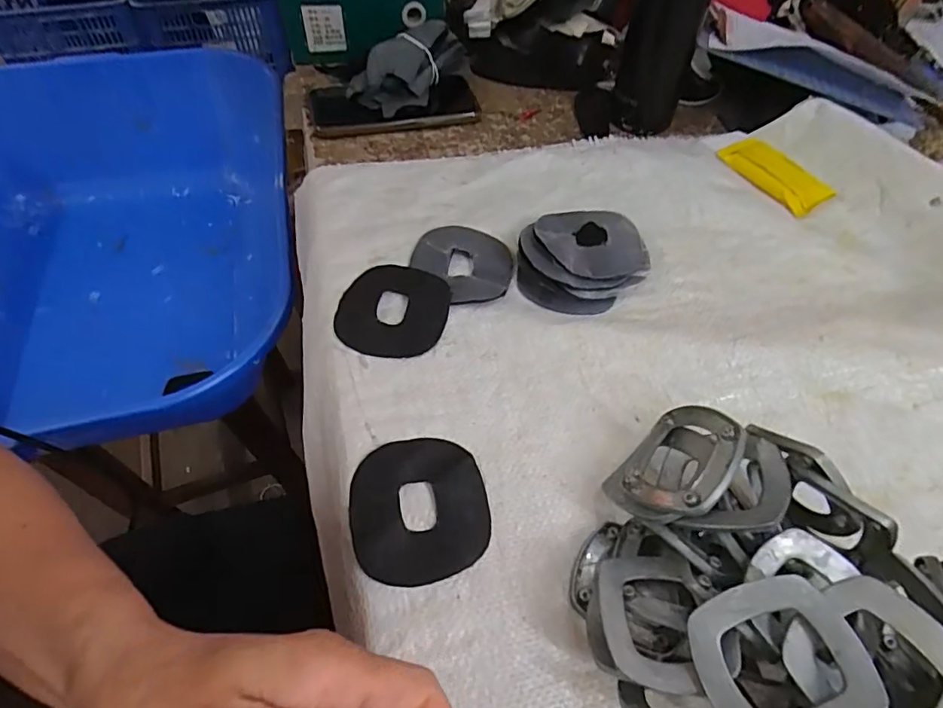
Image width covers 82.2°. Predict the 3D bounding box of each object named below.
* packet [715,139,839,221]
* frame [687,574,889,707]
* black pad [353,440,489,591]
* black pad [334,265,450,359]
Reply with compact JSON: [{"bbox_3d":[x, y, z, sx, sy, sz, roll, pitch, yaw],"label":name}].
[{"bbox_3d":[0.274,-0.165,0.492,0.049,0.008,0.099,-26,59,-19],"label":"packet"},{"bbox_3d":[0.123,0.122,0.215,0.062,0.008,0.055,-21,50,4],"label":"frame"},{"bbox_3d":[-0.029,0.085,0.303,0.075,0.005,0.079,-7,54,-7],"label":"black pad"},{"bbox_3d":[-0.055,-0.032,0.386,0.075,0.005,0.080,7,54,3],"label":"black pad"}]

